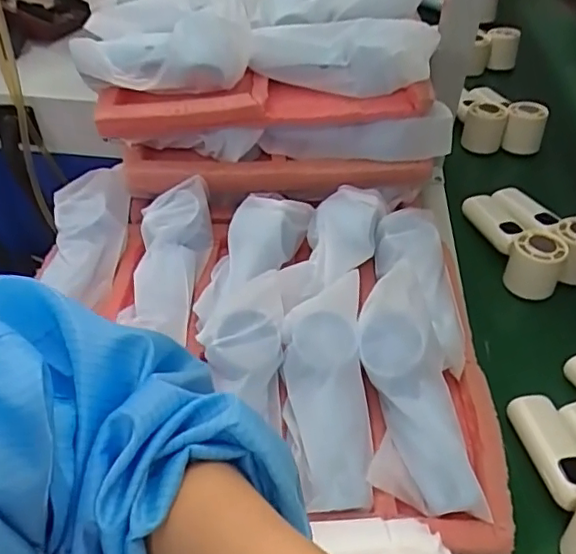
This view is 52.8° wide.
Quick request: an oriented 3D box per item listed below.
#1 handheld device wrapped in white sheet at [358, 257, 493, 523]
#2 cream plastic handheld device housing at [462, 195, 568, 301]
[{"bbox_3d":[0.090,0.087,0.456,0.071,0.042,0.196,-6,74,-11],"label":"handheld device wrapped in white sheet"},{"bbox_3d":[0.253,-0.044,0.649,0.051,0.059,0.142,-7,46,-11],"label":"cream plastic handheld device housing"}]

